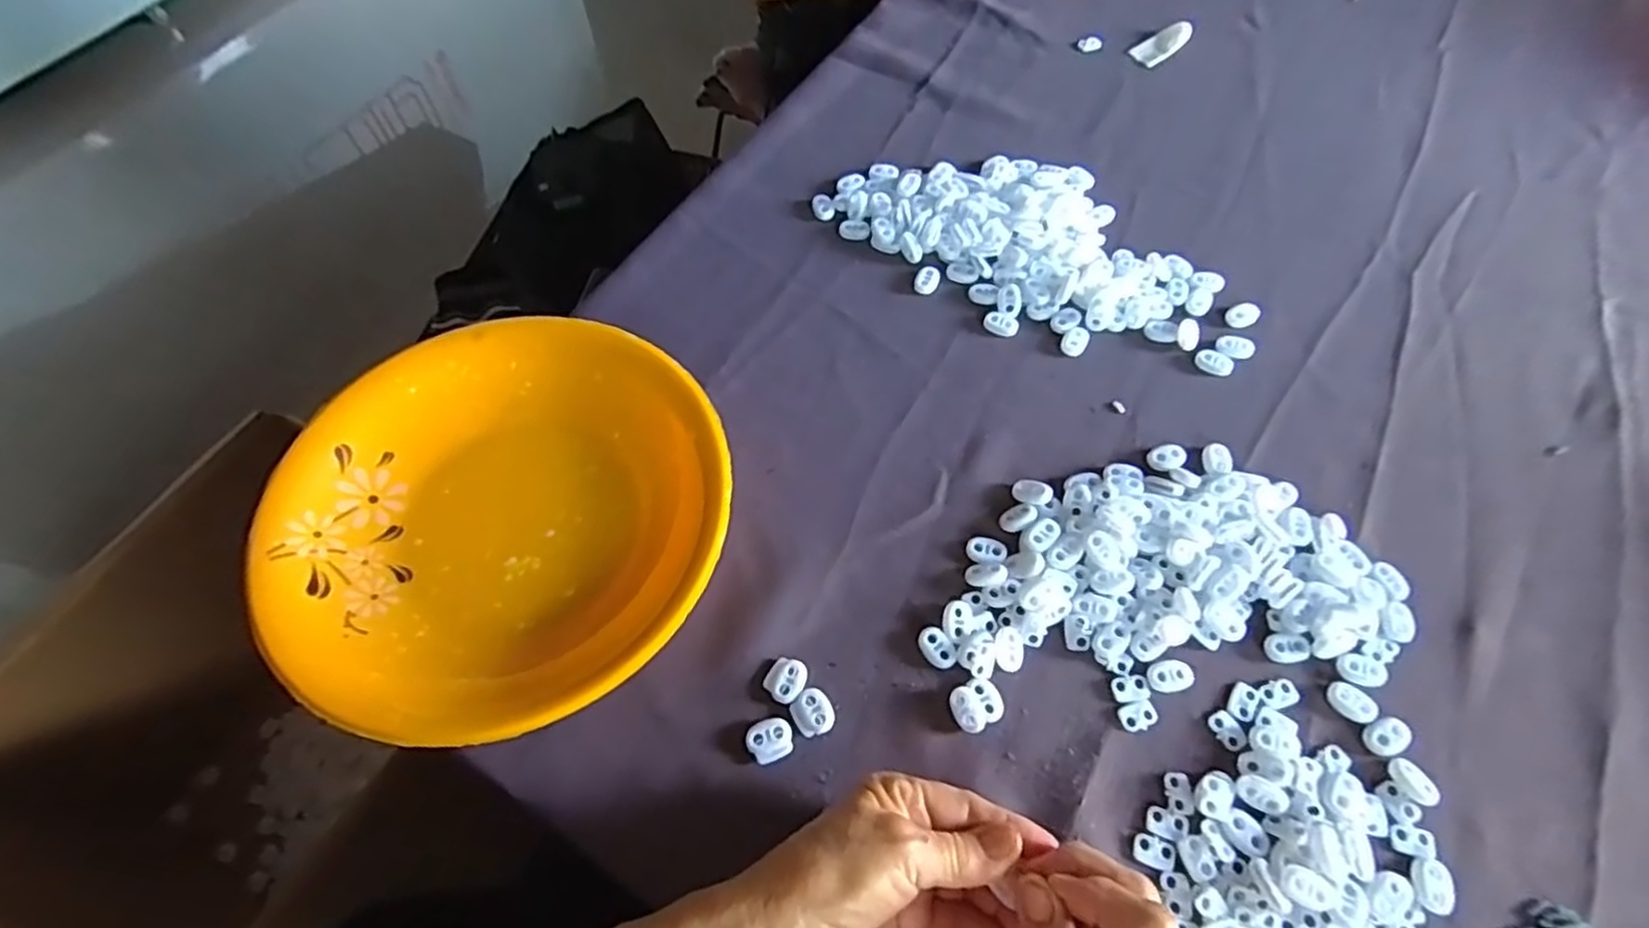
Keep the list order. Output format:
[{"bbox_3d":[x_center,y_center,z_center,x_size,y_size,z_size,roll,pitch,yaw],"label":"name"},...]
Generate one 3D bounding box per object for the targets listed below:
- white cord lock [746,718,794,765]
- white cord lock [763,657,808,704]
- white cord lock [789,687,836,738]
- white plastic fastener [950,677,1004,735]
[{"bbox_3d":[-0.027,0.138,0.367,0.022,0.006,0.020,-12,62,-6],"label":"white cord lock"},{"bbox_3d":[-0.020,0.111,0.380,0.019,0.004,0.022,25,65,14],"label":"white cord lock"},{"bbox_3d":[-0.006,0.126,0.373,0.021,0.004,0.022,-29,64,-14],"label":"white cord lock"},{"bbox_3d":[0.077,0.122,0.373,0.026,0.006,0.023,-26,64,-13],"label":"white plastic fastener"}]

